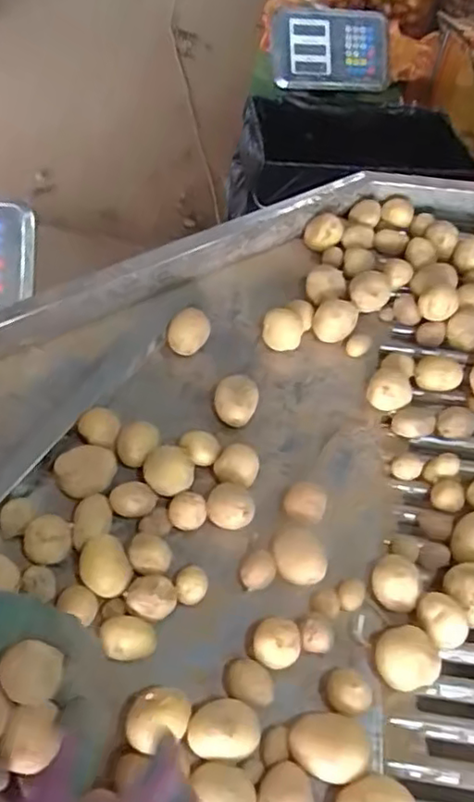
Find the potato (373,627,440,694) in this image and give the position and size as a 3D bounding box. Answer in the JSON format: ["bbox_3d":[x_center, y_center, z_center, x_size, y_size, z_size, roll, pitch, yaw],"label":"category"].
[{"bbox_3d":[0.139,0.212,0.511,0.047,0.038,0.047,2,53,-3],"label":"potato"}]

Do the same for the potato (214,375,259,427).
[{"bbox_3d":[0.000,0.000,0.673,0.045,0.031,0.060,12,53,5],"label":"potato"}]

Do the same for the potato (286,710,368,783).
[{"bbox_3d":[0.067,0.260,0.471,0.054,0.041,0.046,12,53,5],"label":"potato"}]

